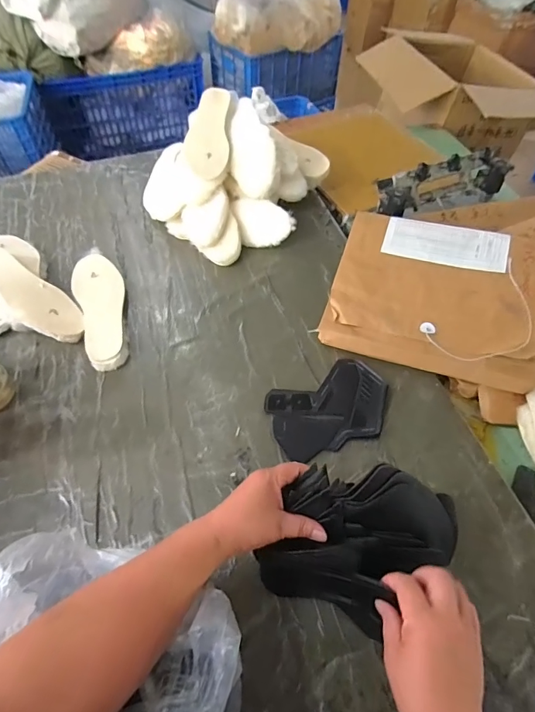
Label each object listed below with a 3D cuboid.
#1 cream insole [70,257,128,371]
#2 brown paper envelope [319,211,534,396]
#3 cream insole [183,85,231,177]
[{"bbox_3d":[-0.299,-0.088,0.758,0.083,0.025,0.262,-17,57,-12],"label":"cream insole"},{"bbox_3d":[0.288,-0.111,0.711,0.337,0.026,0.287,13,68,15],"label":"brown paper envelope"},{"bbox_3d":[-0.121,-0.458,0.846,0.086,0.015,0.242,5,68,-7],"label":"cream insole"}]

